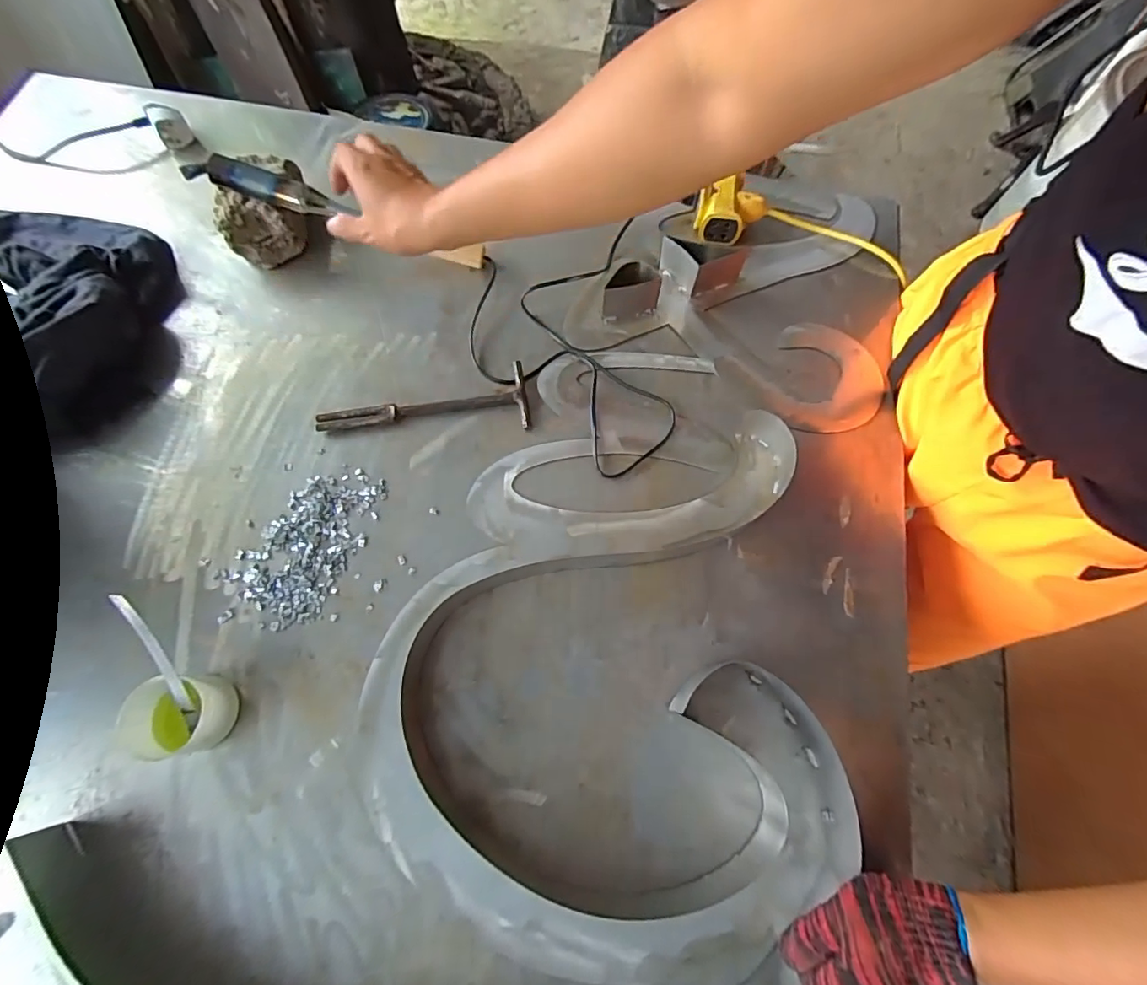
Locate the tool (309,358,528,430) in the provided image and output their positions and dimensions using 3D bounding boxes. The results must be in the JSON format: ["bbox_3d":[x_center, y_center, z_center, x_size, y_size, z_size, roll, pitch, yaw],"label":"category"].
[{"bbox_3d":[-0.161,-0.089,0.560,0.222,0.012,0.071,-9,70,-3],"label":"tool"}]

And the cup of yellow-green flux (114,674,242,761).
[{"bbox_3d":[-0.329,0.188,0.440,0.062,0.061,0.062,0,70,1],"label":"cup of yellow-green flux"}]

